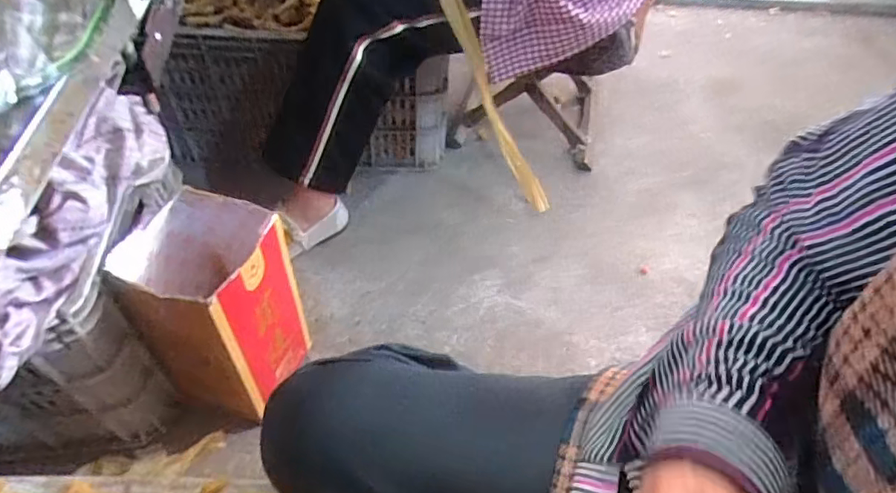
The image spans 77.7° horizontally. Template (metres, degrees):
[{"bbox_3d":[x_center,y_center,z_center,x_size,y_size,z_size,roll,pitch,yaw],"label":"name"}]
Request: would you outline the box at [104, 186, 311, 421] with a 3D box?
[{"bbox_3d":[-0.273,0.078,0.678,0.154,0.256,0.142,13,50,12],"label":"box"}]

